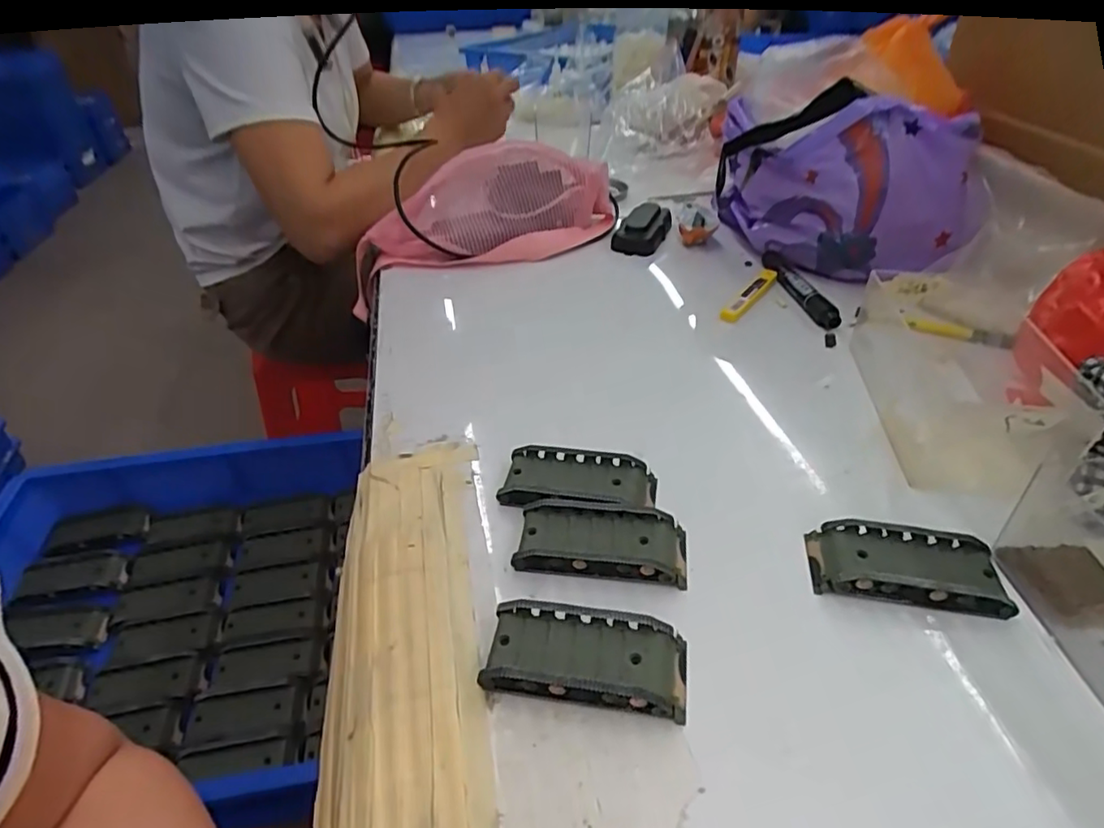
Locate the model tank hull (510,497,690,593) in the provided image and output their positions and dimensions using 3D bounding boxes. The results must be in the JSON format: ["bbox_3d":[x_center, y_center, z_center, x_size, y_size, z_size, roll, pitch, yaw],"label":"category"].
[{"bbox_3d":[0.030,0.074,0.356,0.097,0.017,0.045,5,39,7],"label":"model tank hull"}]

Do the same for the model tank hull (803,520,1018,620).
[{"bbox_3d":[0.196,0.085,0.338,0.096,0.021,0.043,7,39,9],"label":"model tank hull"}]

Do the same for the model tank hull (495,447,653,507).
[{"bbox_3d":[0.018,0.044,0.394,0.098,0.017,0.046,4,39,6],"label":"model tank hull"}]

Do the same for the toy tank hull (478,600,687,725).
[{"bbox_3d":[0.017,0.120,0.300,0.097,0.019,0.044,6,39,8],"label":"toy tank hull"}]

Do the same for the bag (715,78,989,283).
[{"bbox_3d":[0.282,-0.222,0.596,0.241,0.160,0.082,21,44,25],"label":"bag"}]

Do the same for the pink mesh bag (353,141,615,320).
[{"bbox_3d":[-0.080,-0.234,0.696,0.295,0.125,0.157,-1,39,-1],"label":"pink mesh bag"}]

